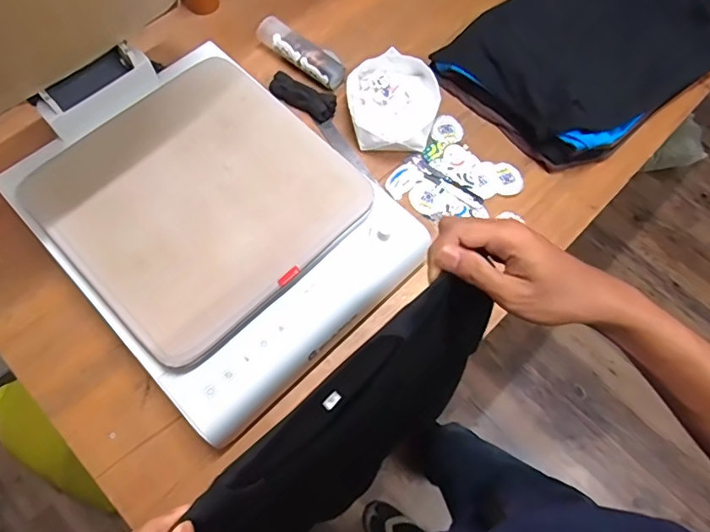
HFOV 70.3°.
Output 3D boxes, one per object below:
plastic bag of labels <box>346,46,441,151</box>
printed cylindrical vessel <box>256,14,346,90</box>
[{"bbox_3d":[0.070,-0.286,0.892,0.155,0.048,0.189,-6,66,-3],"label":"plastic bag of labels"},{"bbox_3d":[-0.102,-0.399,0.938,0.192,0.050,0.051,36,71,14],"label":"printed cylindrical vessel"}]

